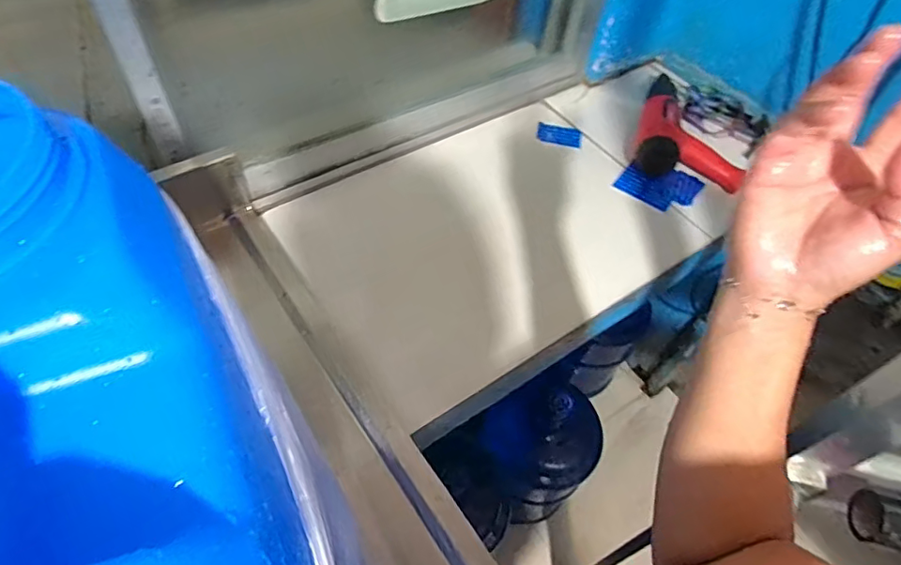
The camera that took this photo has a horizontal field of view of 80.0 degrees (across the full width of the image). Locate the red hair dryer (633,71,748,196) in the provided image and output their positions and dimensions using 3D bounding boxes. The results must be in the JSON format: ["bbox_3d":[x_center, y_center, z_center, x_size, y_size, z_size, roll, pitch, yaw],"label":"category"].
[{"bbox_3d":[0.419,-0.264,0.928,0.172,0.066,0.222,21,55,10],"label":"red hair dryer"}]

